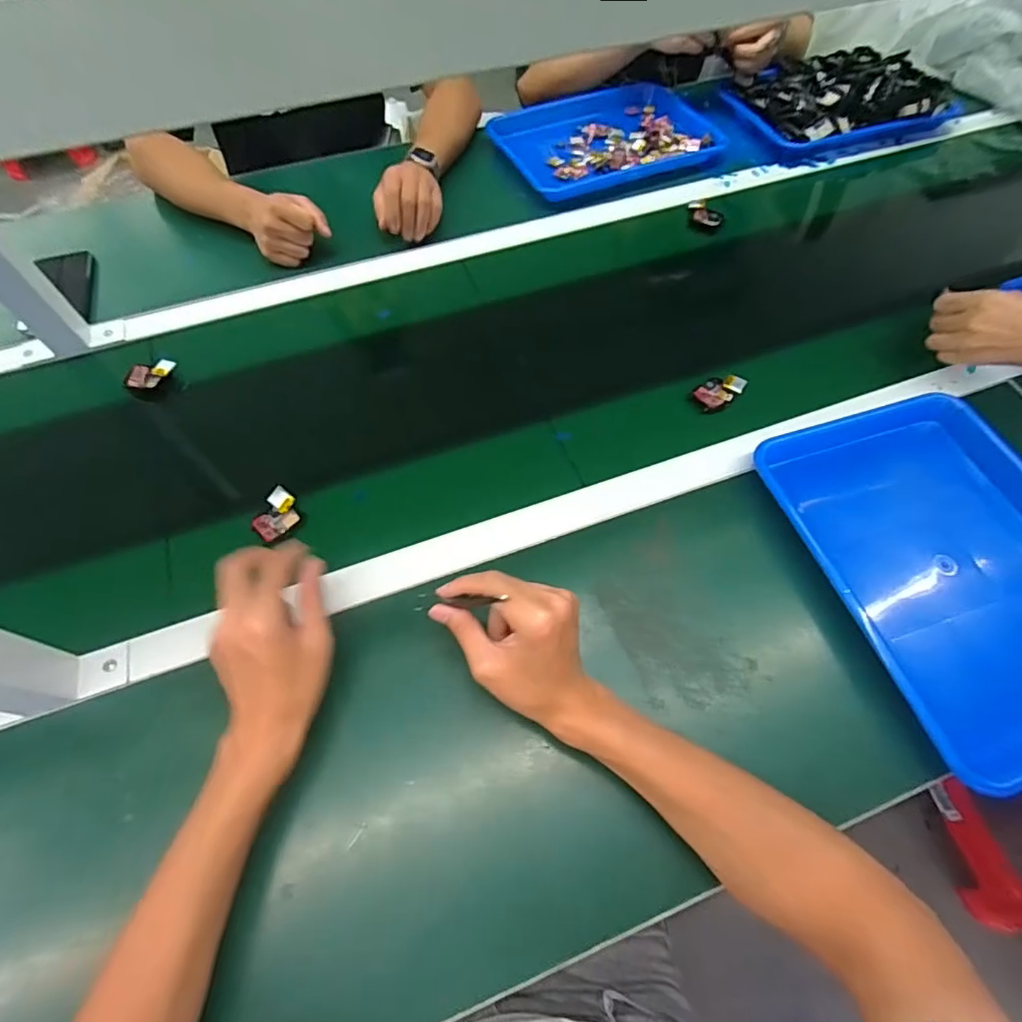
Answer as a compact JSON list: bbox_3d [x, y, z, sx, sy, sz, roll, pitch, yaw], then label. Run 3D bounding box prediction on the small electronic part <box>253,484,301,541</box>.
[{"bbox_3d":[-0.230,0.005,0.520,0.035,0.019,0.049,29,64,16],"label":"small electronic part"}]

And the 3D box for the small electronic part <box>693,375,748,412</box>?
[{"bbox_3d":[0.235,-0.136,0.594,0.054,0.013,0.036,-32,64,-18],"label":"small electronic part"}]

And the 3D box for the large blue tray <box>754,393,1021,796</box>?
[{"bbox_3d":[0.407,0.054,0.495,0.248,0.078,0.321,-15,67,-6],"label":"large blue tray"}]

